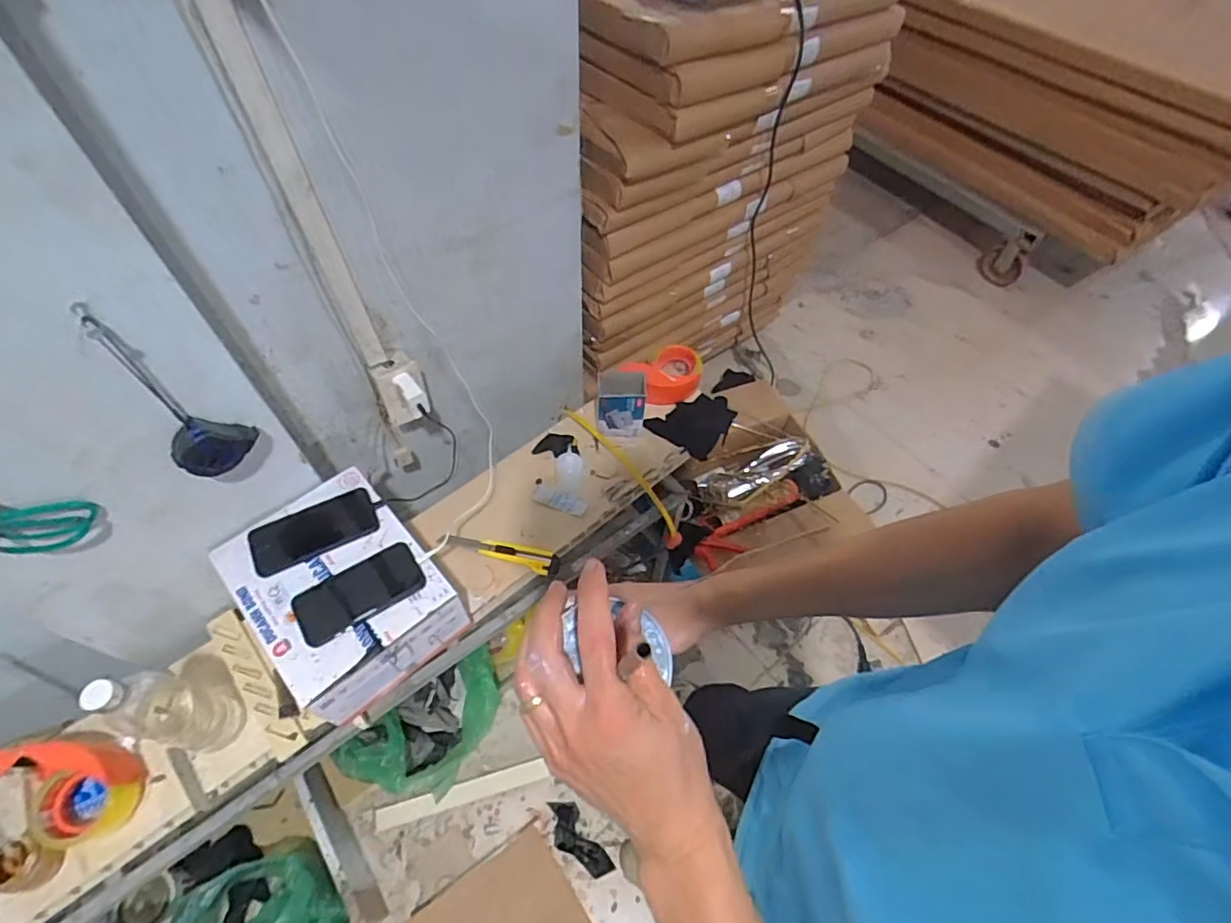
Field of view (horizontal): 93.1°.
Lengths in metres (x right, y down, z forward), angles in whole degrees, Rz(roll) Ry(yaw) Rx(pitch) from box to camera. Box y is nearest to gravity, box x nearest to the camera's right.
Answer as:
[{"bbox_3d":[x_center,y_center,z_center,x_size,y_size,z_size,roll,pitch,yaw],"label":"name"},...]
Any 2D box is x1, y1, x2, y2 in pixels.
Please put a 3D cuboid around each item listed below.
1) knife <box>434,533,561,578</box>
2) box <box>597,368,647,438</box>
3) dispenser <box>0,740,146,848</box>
[{"bbox_3d":[-0.194,0.149,0.985,0.201,0.018,0.042,15,57,7],"label":"knife"},{"bbox_3d":[0.011,-0.108,1.088,0.087,0.110,0.073,0,57,-2],"label":"box"},{"bbox_3d":[-0.710,0.417,0.746,0.164,0.066,0.113,11,57,4],"label":"dispenser"}]

